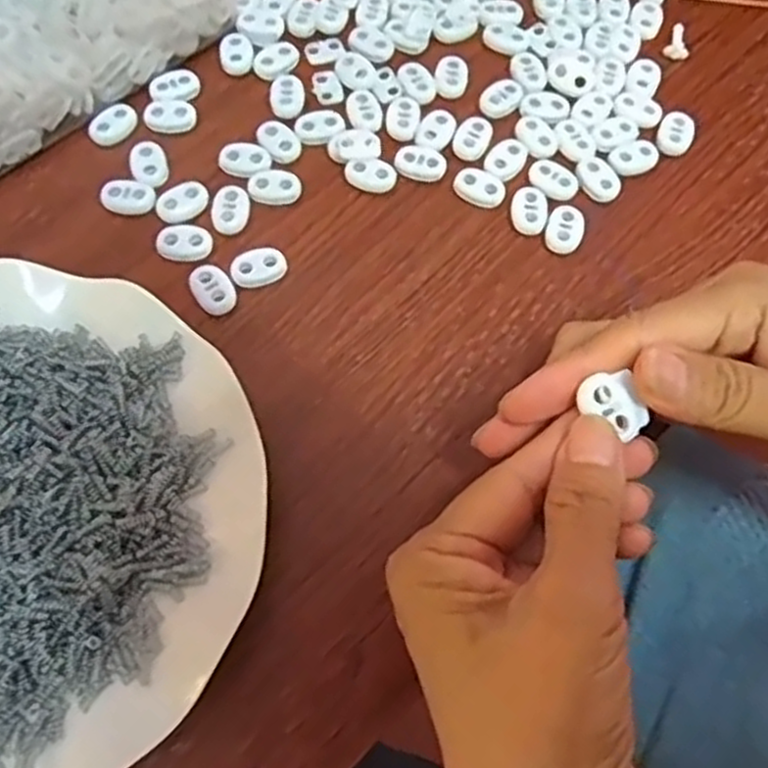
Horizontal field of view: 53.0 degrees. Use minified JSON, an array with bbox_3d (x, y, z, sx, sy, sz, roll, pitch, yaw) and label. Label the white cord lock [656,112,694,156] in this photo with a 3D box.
[{"bbox_3d":[0.132,-0.113,0.350,0.015,0.007,0.020,24,68,7],"label":"white cord lock"}]

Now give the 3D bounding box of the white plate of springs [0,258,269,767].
[{"bbox_3d":[-0.134,0.047,0.261,0.181,0.024,0.178,1,67,-2],"label":"white plate of springs"}]

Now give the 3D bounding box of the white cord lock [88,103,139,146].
[{"bbox_3d":[-0.120,-0.115,0.342,0.014,0.004,0.022,39,71,13],"label":"white cord lock"}]

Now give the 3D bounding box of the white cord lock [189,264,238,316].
[{"bbox_3d":[-0.069,-0.039,0.310,0.015,0.004,0.023,-34,73,-15],"label":"white cord lock"}]

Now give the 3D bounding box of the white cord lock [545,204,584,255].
[{"bbox_3d":[0.077,-0.066,0.329,0.015,0.006,0.022,15,67,3],"label":"white cord lock"}]

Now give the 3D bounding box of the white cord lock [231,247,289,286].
[{"bbox_3d":[-0.051,-0.048,0.316,0.022,0.006,0.015,-17,69,-10],"label":"white cord lock"}]

